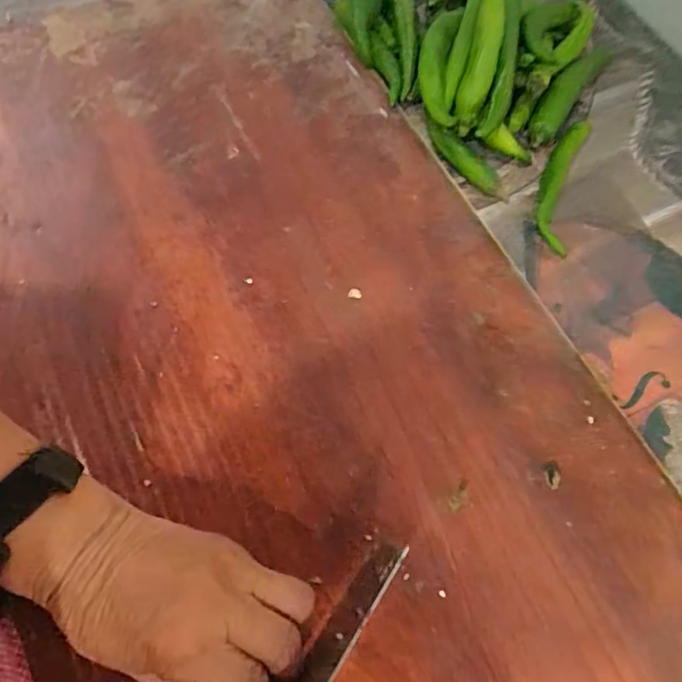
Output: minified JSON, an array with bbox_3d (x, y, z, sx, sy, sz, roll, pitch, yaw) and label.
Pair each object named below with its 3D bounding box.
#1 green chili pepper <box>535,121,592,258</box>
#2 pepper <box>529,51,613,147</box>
[{"bbox_3d":[0.181,-0.133,0.450,0.030,0.011,0.141,18,64,5],"label":"green chili pepper"},{"bbox_3d":[0.202,-0.224,0.488,0.026,0.018,0.147,32,66,12],"label":"pepper"}]

